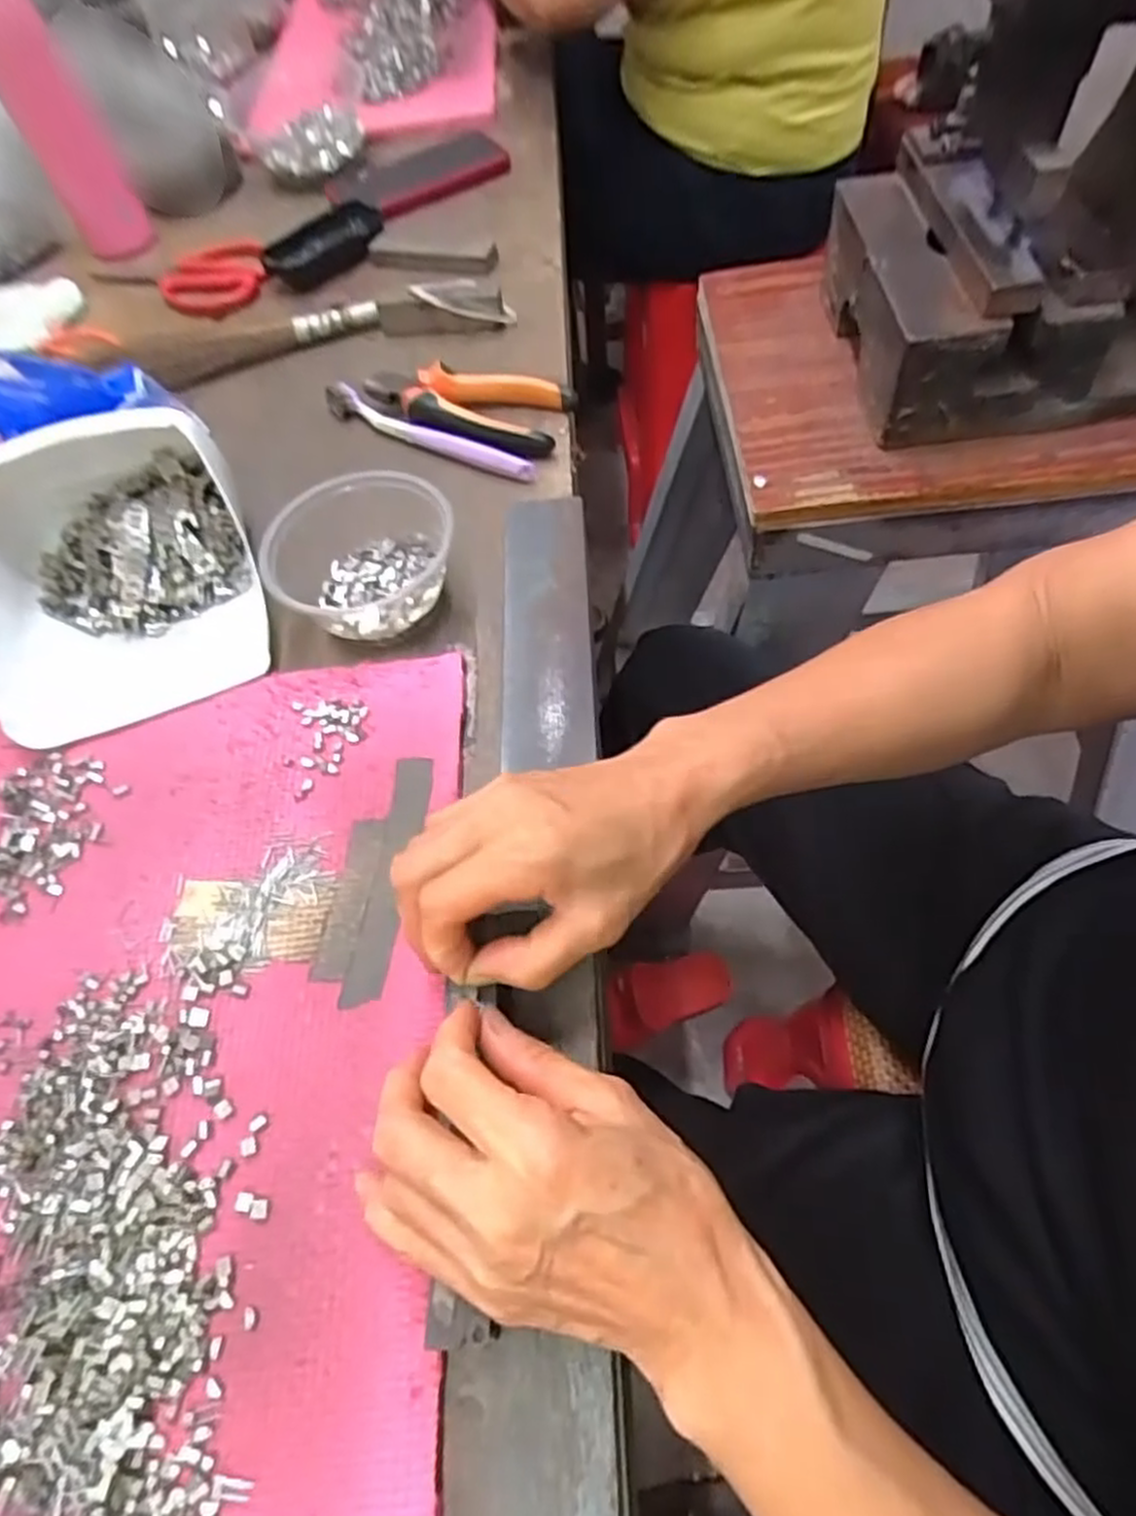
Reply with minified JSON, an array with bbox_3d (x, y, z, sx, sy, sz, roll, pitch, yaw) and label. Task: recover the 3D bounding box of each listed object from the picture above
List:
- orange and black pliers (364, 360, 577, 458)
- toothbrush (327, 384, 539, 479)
[{"bbox_3d":[-0.075,-0.246,0.543,0.150,0.022,0.066,16,62,17],"label":"orange and black pliers"},{"bbox_3d":[-0.100,-0.228,0.538,0.182,0.013,0.017,27,66,22],"label":"toothbrush"}]

